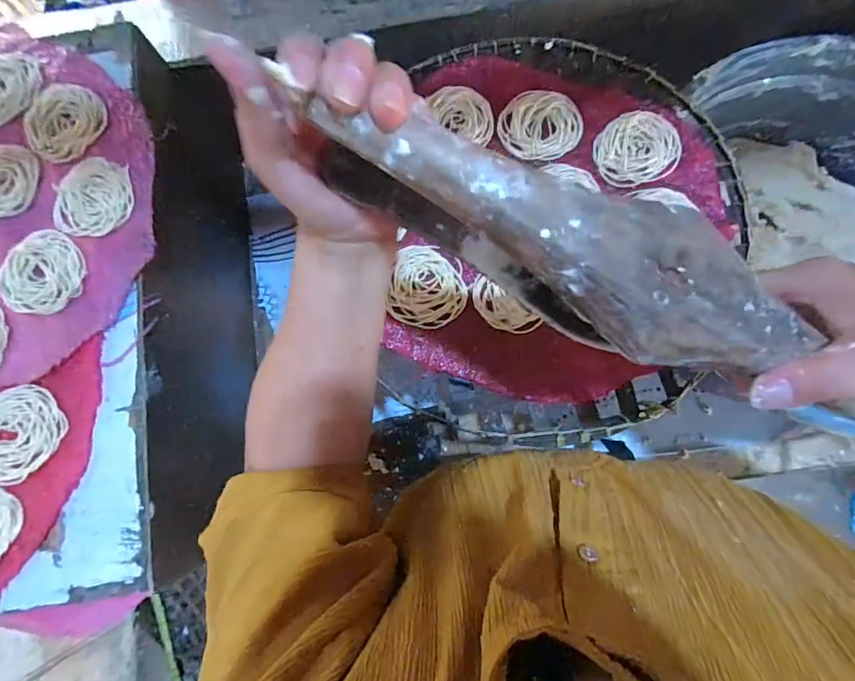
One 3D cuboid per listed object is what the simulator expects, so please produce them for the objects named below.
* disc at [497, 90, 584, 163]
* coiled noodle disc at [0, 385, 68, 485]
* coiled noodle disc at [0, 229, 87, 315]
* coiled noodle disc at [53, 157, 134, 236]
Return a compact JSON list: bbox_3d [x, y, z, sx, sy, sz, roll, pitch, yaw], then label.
[{"bbox_3d":[0.107,-0.206,0.432,0.073,0.010,0.070,0,79,0],"label":"disc"},{"bbox_3d":[-0.334,0.076,0.365,0.065,0.006,0.072,36,81,6],"label":"coiled noodle disc"},{"bbox_3d":[-0.328,-0.059,0.386,0.067,0.008,0.073,0,79,0],"label":"coiled noodle disc"},{"bbox_3d":[-0.297,-0.127,0.401,0.065,0.007,0.073,0,79,0],"label":"coiled noodle disc"}]

